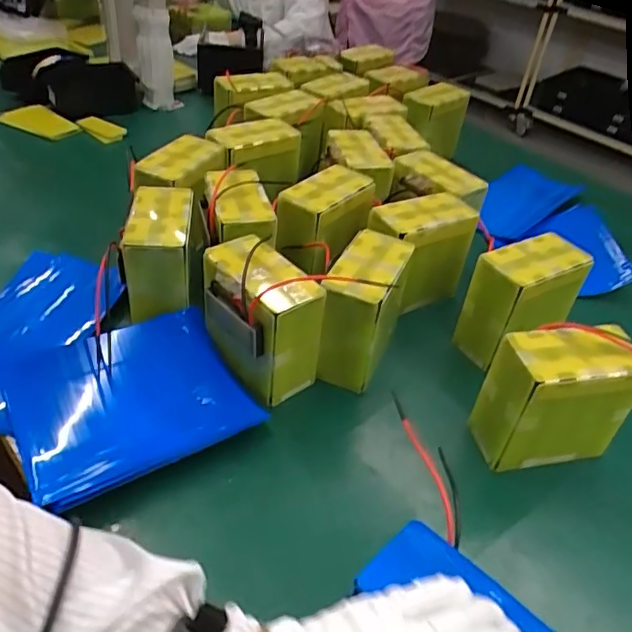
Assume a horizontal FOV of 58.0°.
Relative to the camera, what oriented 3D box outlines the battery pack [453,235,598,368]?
[{"bbox_3d":[0.270,-0.020,0.760,0.146,0.141,0.079,-14,44,-23],"label":"battery pack"}]

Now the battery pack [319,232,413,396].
[{"bbox_3d":[0.060,-0.011,0.710,0.082,0.145,0.150,17,41,12],"label":"battery pack"}]

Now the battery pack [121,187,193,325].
[{"bbox_3d":[-0.200,-0.083,0.745,0.076,0.116,0.143,1,40,-8],"label":"battery pack"}]

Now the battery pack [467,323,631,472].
[{"bbox_3d":[0.260,0.090,0.629,0.140,0.145,0.076,-1,41,-10],"label":"battery pack"}]

